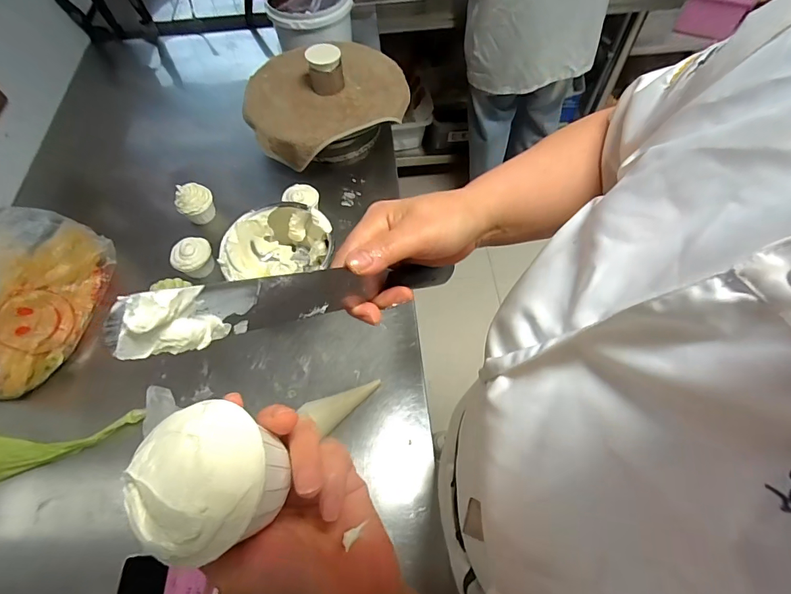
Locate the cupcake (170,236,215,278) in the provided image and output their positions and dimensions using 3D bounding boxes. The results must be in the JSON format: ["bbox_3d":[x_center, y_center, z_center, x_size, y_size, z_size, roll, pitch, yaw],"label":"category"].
[{"bbox_3d":[-0.347,-0.068,0.712,0.067,0.052,0.058,-34,64,-17],"label":"cupcake"}]

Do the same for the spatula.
[{"bbox_3d":[-0.043,-0.002,0.257,0.016,0.247,0.032,35,111,20],"label":"spatula"}]

